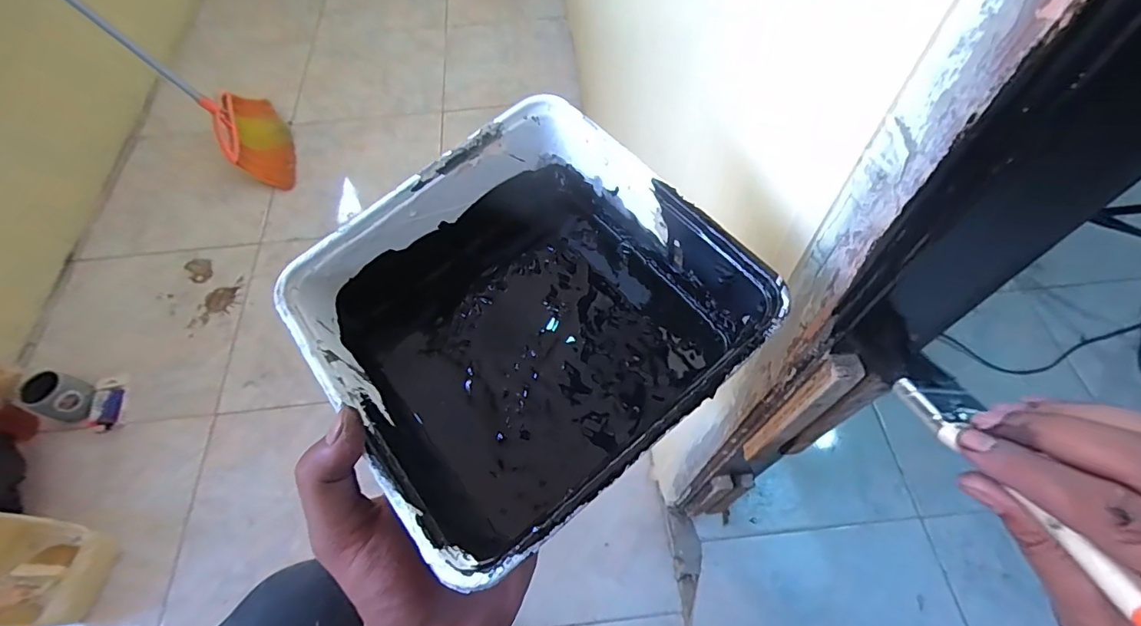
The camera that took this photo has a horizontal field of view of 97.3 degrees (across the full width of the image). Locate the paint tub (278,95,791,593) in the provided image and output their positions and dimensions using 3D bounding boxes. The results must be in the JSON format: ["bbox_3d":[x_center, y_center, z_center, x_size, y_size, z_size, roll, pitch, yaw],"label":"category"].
[{"bbox_3d":[-0.027,0.004,0.276,0.193,0.088,0.194,-34,65,-17],"label":"paint tub"}]

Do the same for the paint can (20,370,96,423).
[{"bbox_3d":[-0.904,0.144,0.883,0.078,0.084,0.071,-1,60,1],"label":"paint can"}]

